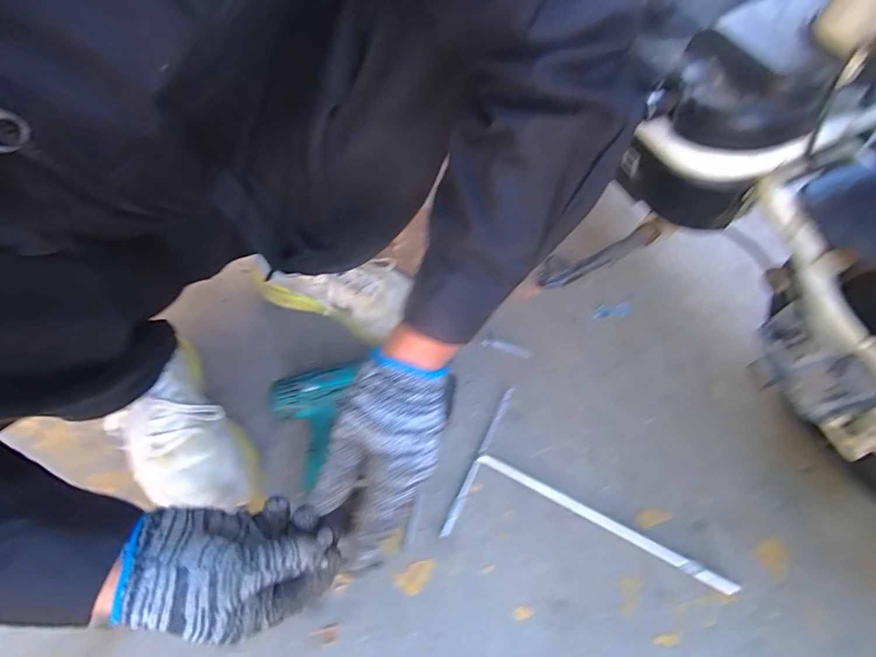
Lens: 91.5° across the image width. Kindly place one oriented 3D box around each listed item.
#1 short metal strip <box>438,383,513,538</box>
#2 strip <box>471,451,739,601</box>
[{"bbox_3d":[0.050,0.152,0.509,0.011,0.007,0.193,24,59,13],"label":"short metal strip"},{"bbox_3d":[0.179,0.211,0.476,0.286,0.009,0.016,25,59,14],"label":"strip"}]

